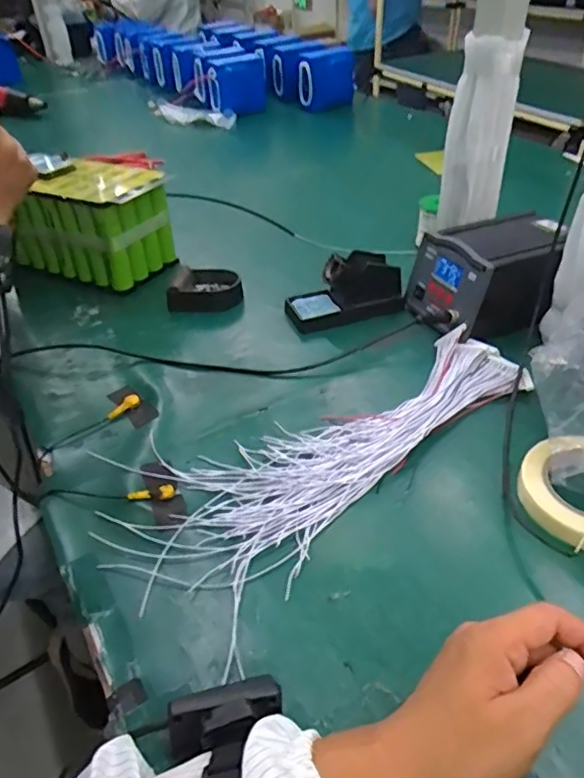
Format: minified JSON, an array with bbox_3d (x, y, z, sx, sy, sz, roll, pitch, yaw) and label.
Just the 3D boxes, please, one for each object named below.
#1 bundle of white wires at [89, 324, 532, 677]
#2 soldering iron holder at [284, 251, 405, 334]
[{"bbox_3d":[0.037,0.046,0.588,0.204,0.022,0.446,31,49,34],"label":"bundle of white wires"},{"bbox_3d":[0.072,-0.137,0.786,0.155,0.065,0.077,-9,40,-8],"label":"soldering iron holder"}]

